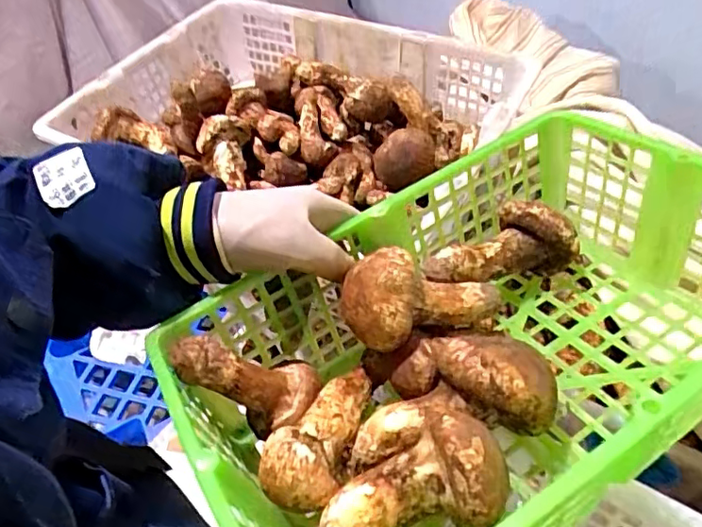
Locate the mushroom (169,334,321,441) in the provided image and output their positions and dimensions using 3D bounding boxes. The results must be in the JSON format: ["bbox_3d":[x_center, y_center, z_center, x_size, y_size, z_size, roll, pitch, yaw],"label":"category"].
[{"bbox_3d":[-0.068,0.071,0.343,0.047,0.092,0.046,-31,42,32],"label":"mushroom"}]

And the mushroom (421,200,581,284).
[{"bbox_3d":[0.105,-0.012,0.413,0.112,0.050,0.045,-15,52,-8],"label":"mushroom"}]

